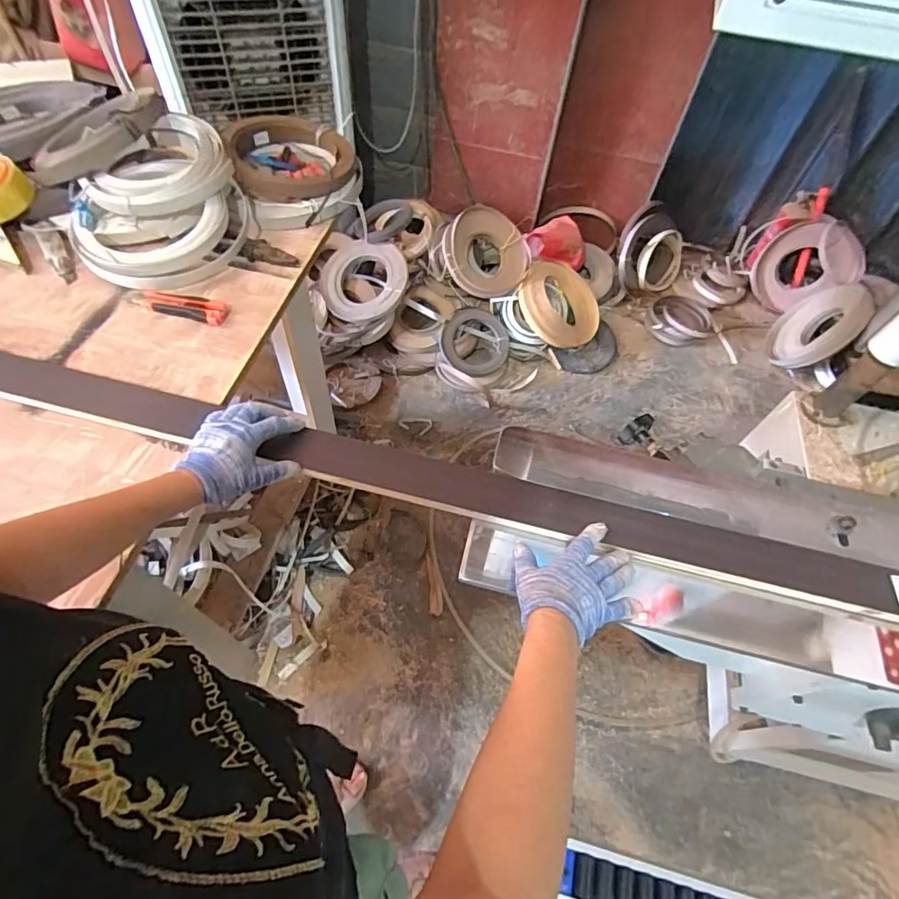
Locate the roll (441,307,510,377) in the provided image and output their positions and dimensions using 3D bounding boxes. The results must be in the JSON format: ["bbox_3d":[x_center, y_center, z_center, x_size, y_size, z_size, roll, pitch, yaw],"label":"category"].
[{"bbox_3d":[0.089,-0.358,1.679,0.226,0.030,0.244,2,74,-6],"label":"roll"}]

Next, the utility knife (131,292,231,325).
[{"bbox_3d":[-0.391,-0.211,0.720,0.141,0.016,0.040,18,57,7],"label":"utility knife"}]

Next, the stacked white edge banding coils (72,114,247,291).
[{"bbox_3d":[-0.458,-0.391,0.779,0.253,0.097,0.296,-18,60,-15],"label":"stacked white edge banding coils"}]

